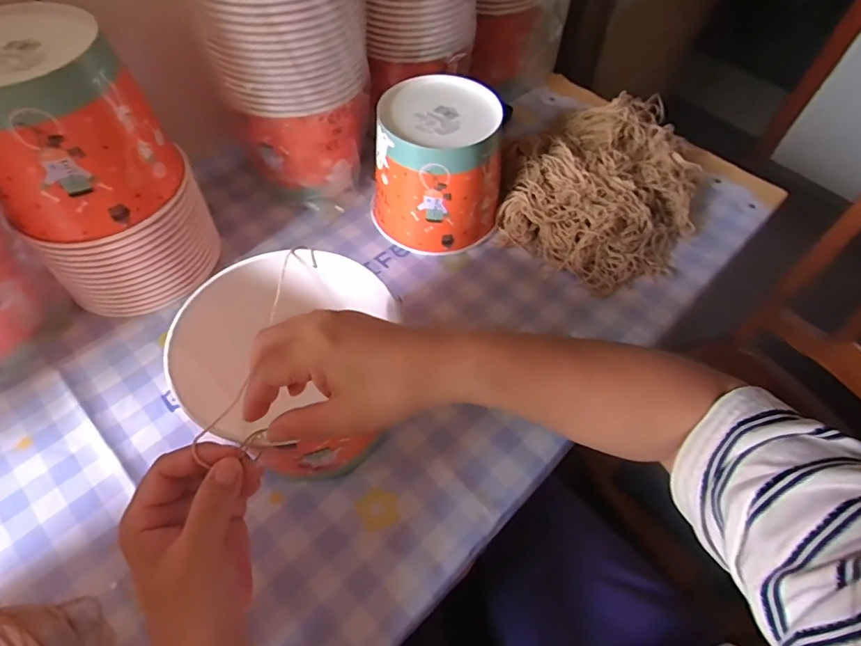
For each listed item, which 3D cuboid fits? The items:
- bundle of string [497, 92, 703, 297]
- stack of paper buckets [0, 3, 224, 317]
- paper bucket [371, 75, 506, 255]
[{"bbox_3d":[0.224,-0.189,0.623,0.236,0.067,0.307,32,61,17],"label":"bundle of string"},{"bbox_3d":[-0.310,-0.134,0.456,0.155,0.229,0.137,-29,63,-19],"label":"stack of paper buckets"},{"bbox_3d":[0.011,-0.181,0.577,0.140,0.137,0.146,6,57,1],"label":"paper bucket"}]

